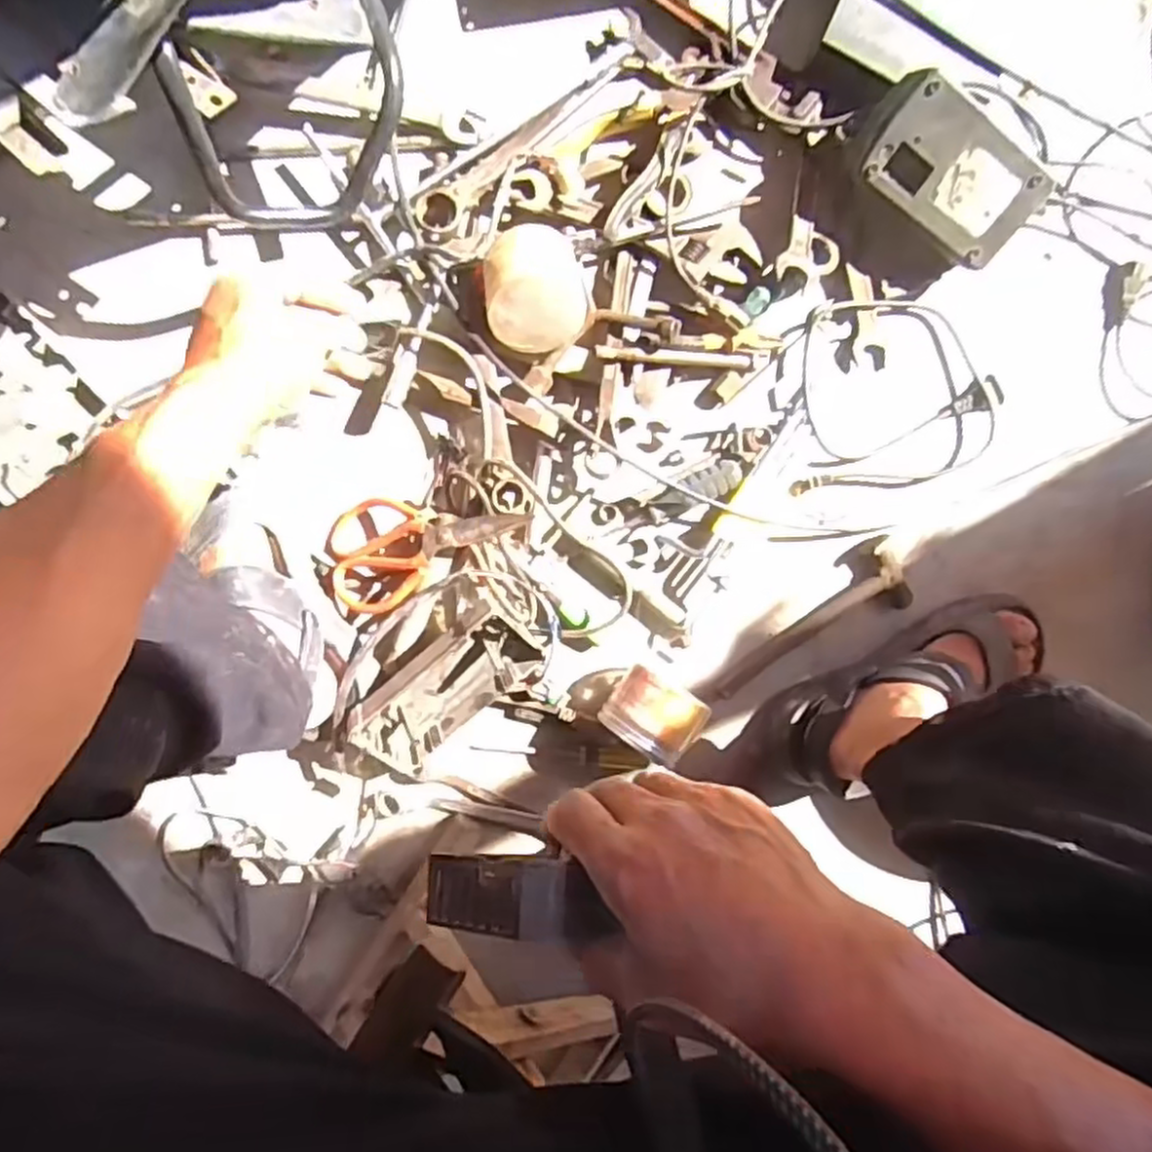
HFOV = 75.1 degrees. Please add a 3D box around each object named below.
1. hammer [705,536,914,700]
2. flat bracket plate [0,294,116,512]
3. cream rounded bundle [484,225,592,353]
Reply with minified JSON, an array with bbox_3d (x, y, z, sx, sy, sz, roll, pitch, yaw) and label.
[{"bbox_3d":[0.220,0.042,0.715,0.218,0.020,0.069,-31,94,-2],"label":"hammer"},{"bbox_3d":[-0.510,-0.146,0.658,0.159,0.029,0.134,-39,94,-1],"label":"flat bracket plate"},{"bbox_3d":[-0.033,-0.244,0.639,0.085,0.069,0.091,0,92,-4],"label":"cream rounded bundle"}]

